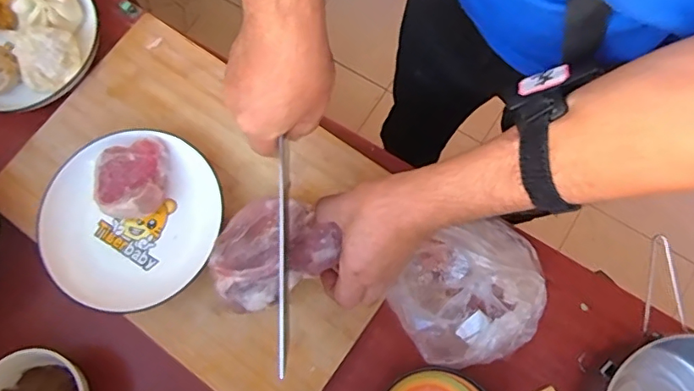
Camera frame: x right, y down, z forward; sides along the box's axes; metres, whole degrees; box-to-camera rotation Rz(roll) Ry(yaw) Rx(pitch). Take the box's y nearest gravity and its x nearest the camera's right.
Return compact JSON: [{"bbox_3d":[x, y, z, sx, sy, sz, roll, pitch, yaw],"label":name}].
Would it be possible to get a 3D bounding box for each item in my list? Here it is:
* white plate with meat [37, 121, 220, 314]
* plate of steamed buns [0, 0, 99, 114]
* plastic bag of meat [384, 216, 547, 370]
[{"bbox_3d":[-0.242,0.023,0.579,0.189,0.045,0.201,-1,73,2],"label":"white plate with meat"},{"bbox_3d":[-0.422,-0.205,0.668,0.201,0.061,0.196,-1,73,2],"label":"plate of steamed buns"},{"bbox_3d":[0.117,0.099,0.518,0.140,0.104,0.125,-10,73,-1],"label":"plastic bag of meat"}]

